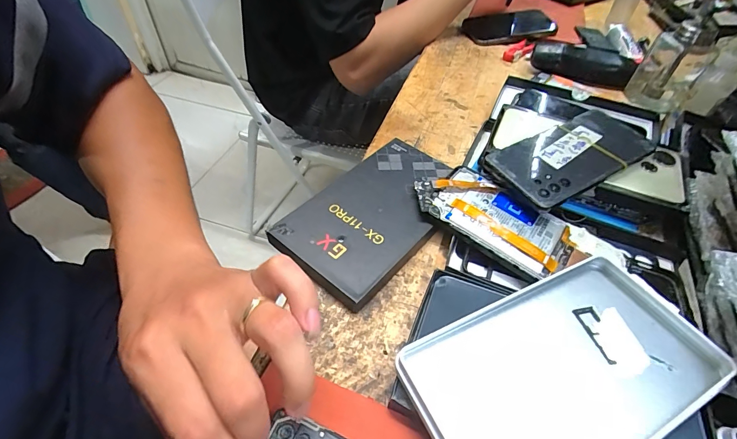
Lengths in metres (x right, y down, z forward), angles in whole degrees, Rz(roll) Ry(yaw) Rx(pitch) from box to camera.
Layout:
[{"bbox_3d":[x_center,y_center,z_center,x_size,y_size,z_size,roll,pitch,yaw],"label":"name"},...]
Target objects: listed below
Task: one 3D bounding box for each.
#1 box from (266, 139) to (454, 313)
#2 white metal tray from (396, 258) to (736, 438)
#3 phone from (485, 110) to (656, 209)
[{"bbox_3d":[0.006,-0.007,0.321,0.096,0.020,0.167,33,54,23],"label":"box"},{"bbox_3d":[0.119,0.092,0.225,0.177,0.034,0.104,-20,52,-19],"label":"white metal tray"},{"bbox_3d":[0.184,-0.060,0.332,0.147,0.009,0.072,-25,59,-19],"label":"phone"}]

